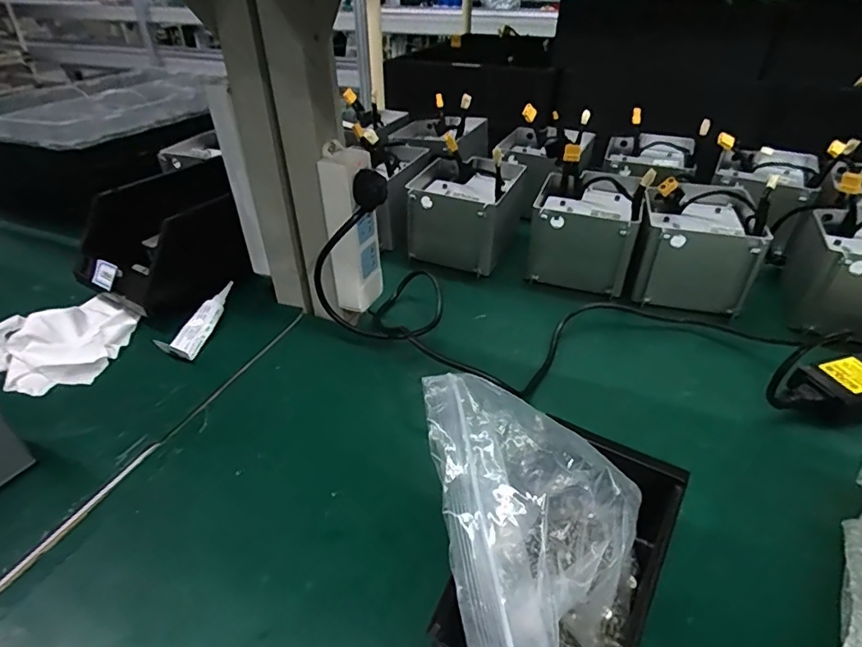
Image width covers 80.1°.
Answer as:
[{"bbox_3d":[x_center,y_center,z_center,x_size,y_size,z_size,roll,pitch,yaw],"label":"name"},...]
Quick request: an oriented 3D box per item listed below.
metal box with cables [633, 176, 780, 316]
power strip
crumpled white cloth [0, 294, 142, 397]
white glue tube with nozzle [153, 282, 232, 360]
[{"bbox_3d":[0.332,-0.108,0.655,0.133,0.128,0.154,11,37,15],"label":"metal box with cables"},{"bbox_3d":[-0.084,-0.097,0.550,0.043,0.167,0.063,18,40,23],"label":"power strip"},{"bbox_3d":[-0.422,0.007,0.578,0.172,0.033,0.148,18,39,23],"label":"crumpled white cloth"},{"bbox_3d":[-0.265,-0.005,0.600,0.032,0.023,0.125,7,36,9],"label":"white glue tube with nozzle"}]

